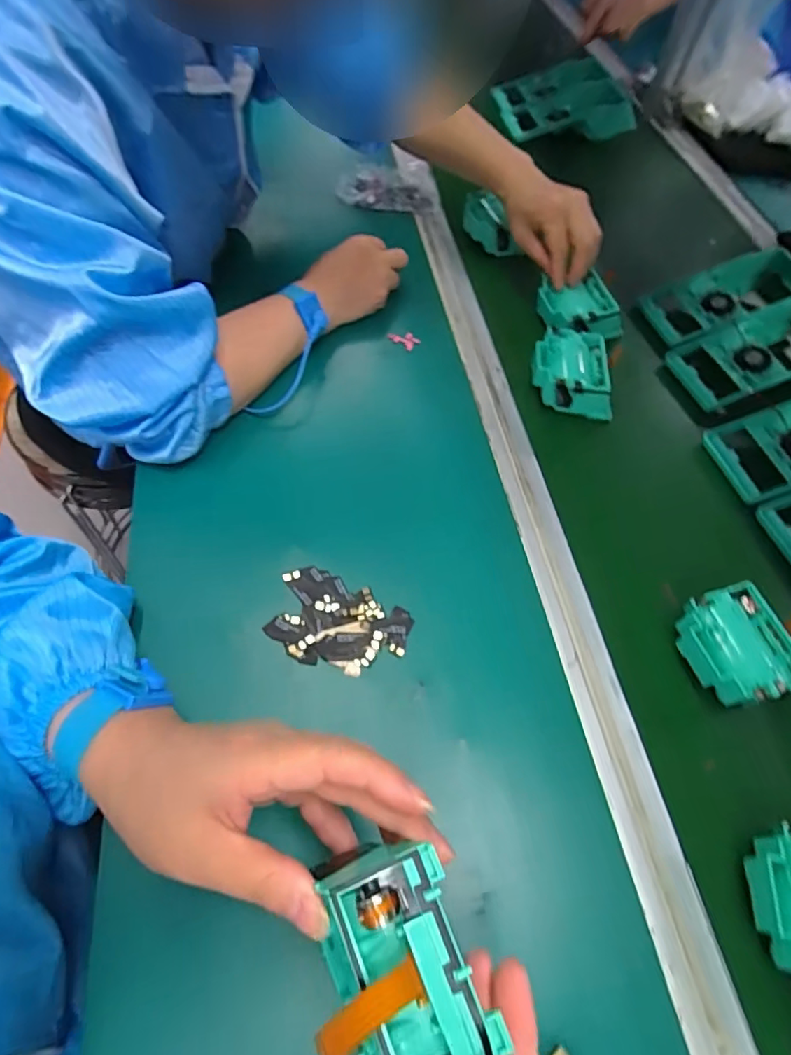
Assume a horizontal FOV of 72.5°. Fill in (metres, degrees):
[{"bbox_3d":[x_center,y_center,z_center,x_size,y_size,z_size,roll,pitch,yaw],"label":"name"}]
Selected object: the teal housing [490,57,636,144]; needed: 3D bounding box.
[{"bbox_3d":[0.252,-0.654,0.845,0.180,0.058,0.184,-15,63,0],"label":"teal housing"}]

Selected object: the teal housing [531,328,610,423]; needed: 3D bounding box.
[{"bbox_3d":[0.165,-0.147,0.510,0.074,0.040,0.074,6,53,-1],"label":"teal housing"}]

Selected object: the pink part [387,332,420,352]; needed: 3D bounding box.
[{"bbox_3d":[0.008,-0.188,0.538,0.030,0.011,0.014,25,55,13],"label":"pink part"}]

